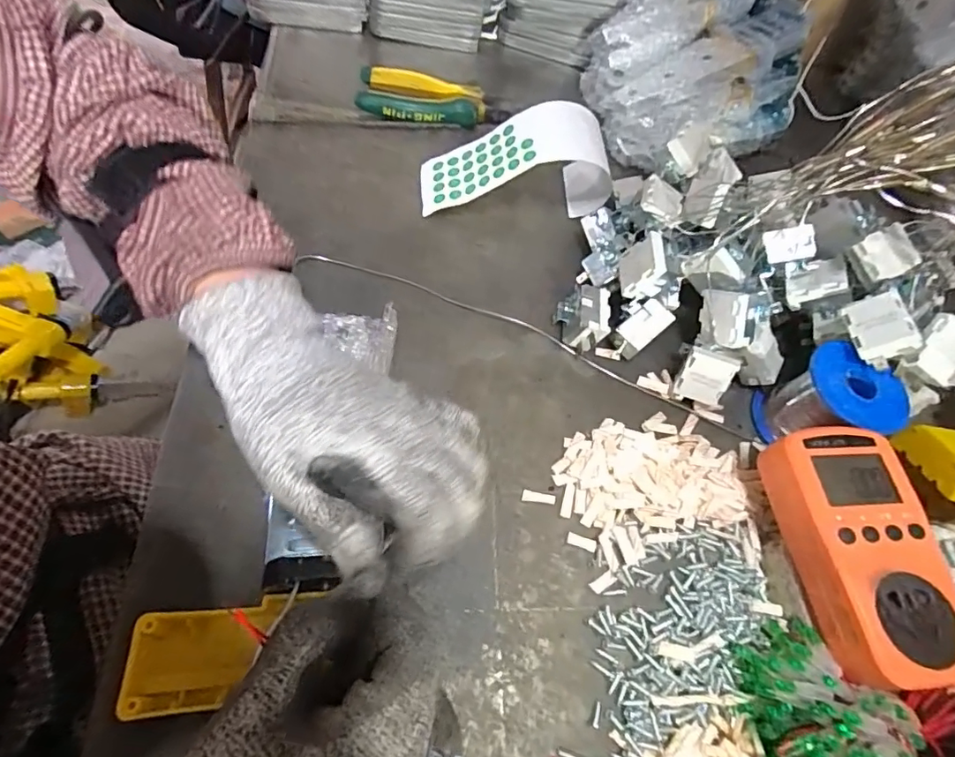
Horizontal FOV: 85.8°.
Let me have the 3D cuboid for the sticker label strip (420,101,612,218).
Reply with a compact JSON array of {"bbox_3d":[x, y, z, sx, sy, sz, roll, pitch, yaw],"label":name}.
[{"bbox_3d":[0.033,-0.173,0.408,0.153,0.067,0.061,-3,64,-9],"label":"sticker label strip"}]

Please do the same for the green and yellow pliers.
[{"bbox_3d":[-0.040,-0.250,0.464,0.130,0.027,0.053,4,63,-5],"label":"green and yellow pliers"}]

